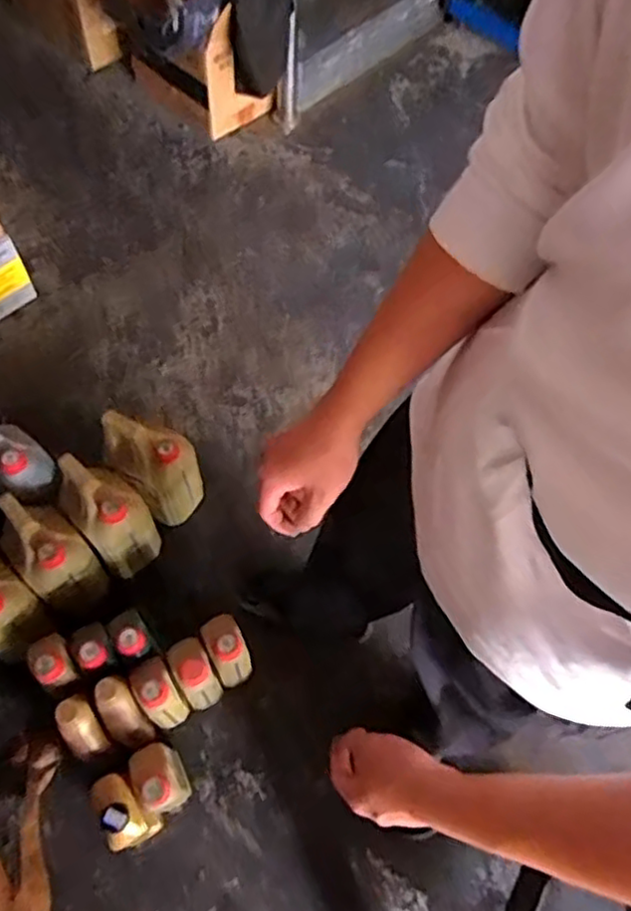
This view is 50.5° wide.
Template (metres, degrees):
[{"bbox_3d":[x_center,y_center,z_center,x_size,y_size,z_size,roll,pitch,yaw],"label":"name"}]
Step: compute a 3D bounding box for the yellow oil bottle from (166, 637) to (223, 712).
[{"bbox_3d":[-0.217,0.395,1.209,0.066,0.198,0.112,-27,67,-17],"label":"yellow oil bottle"}]

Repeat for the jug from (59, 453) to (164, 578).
[{"bbox_3d":[-0.420,0.123,1.357,0.122,0.273,0.185,-40,71,-21],"label":"jug"}]

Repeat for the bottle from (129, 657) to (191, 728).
[{"bbox_3d":[-0.279,0.426,1.200,0.071,0.246,0.095,-31,68,-18],"label":"bottle"}]

